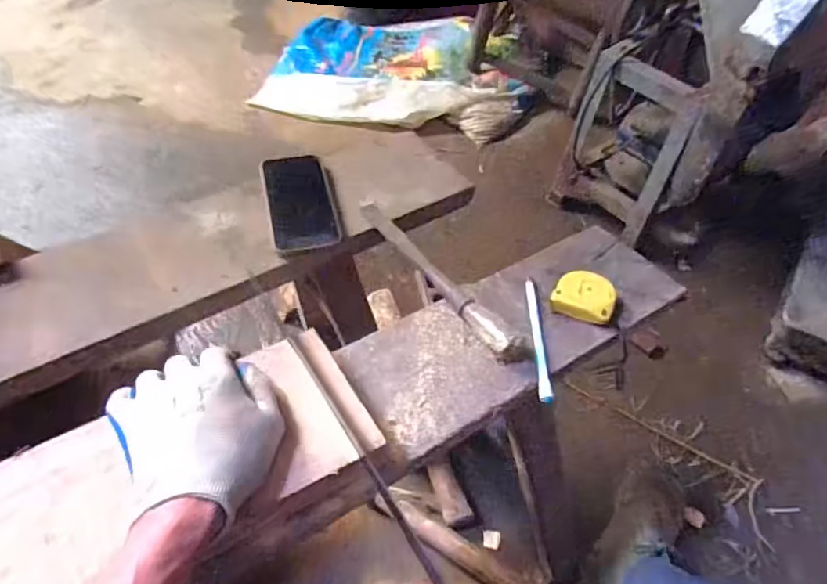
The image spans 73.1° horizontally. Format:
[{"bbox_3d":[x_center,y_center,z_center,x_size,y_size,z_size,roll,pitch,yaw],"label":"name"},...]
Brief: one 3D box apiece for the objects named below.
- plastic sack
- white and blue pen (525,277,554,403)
[{"bbox_3d":[-0.051,-0.707,1.699,0.758,0.087,0.606,4,50,2],"label":"plastic sack"},{"bbox_3d":[0.122,0.041,0.544,0.012,0.010,0.152,3,50,1],"label":"white and blue pen"}]

